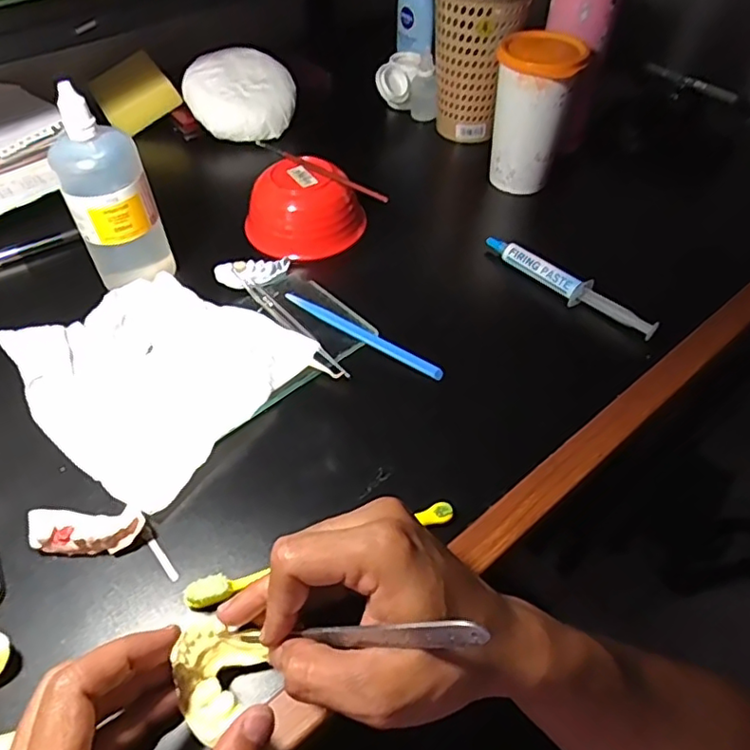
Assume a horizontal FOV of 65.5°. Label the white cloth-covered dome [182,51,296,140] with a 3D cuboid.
[{"bbox_3d":[-0.146,-0.305,0.634,0.118,0.053,0.098,-8,50,-8],"label":"white cloth-covered dome"}]

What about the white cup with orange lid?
[{"bbox_3d":[0.142,-0.240,0.533,0.067,0.132,0.067,1,49,-1],"label":"white cup with orange lid"}]

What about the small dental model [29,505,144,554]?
[{"bbox_3d":[-0.164,0.088,0.333,0.064,0.016,0.026,-3,49,-4],"label":"small dental model"}]

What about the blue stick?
[{"bbox_3d":[-0.010,-0.031,0.435,0.136,0.005,0.011,28,54,22],"label":"blue stick"}]

